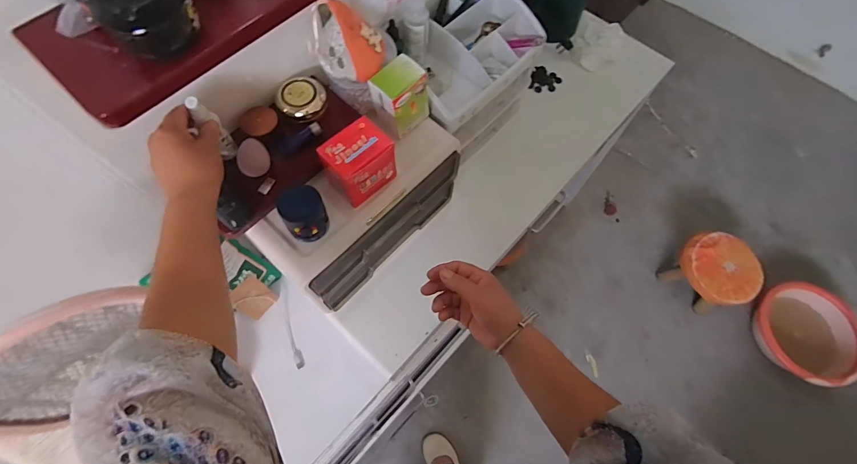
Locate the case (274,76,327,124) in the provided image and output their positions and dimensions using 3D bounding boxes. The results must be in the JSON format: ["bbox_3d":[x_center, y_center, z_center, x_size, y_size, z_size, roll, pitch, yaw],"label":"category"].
[{"bbox_3d":[-0.185,-0.193,0.584,0.070,0.029,0.060,1,68,-2],"label":"case"}]

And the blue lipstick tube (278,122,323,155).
[{"bbox_3d":[-0.183,-0.133,0.578,0.066,0.015,0.020,-33,73,-1],"label":"blue lipstick tube"}]

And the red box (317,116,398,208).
[{"bbox_3d":[-0.096,-0.095,0.564,0.070,0.076,0.088,43,73,14],"label":"red box"}]

